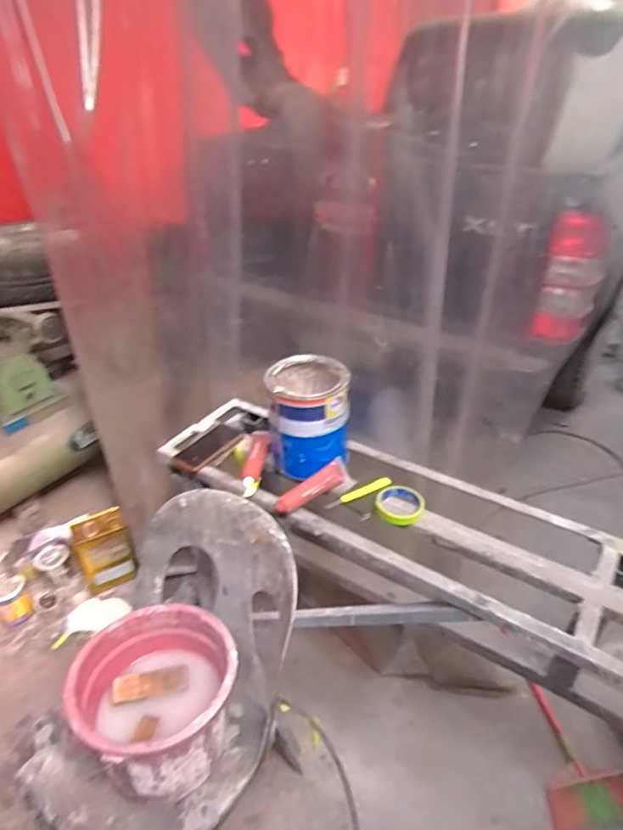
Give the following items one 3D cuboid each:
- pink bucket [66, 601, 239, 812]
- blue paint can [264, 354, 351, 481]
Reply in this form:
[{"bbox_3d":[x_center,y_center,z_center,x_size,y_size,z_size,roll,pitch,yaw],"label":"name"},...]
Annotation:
[{"bbox_3d":[-0.277,0.519,0.959,0.270,0.203,0.276,0,33,0],"label":"pink bucket"},{"bbox_3d":[-0.002,0.007,1.100,0.161,0.209,0.169,0,33,0],"label":"blue paint can"}]

